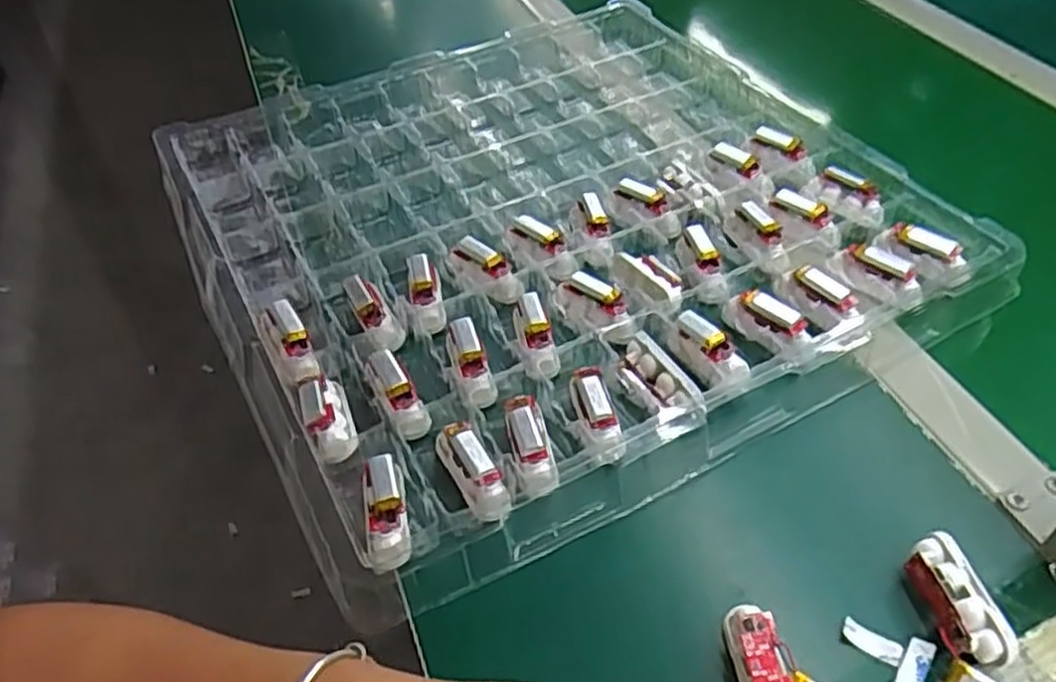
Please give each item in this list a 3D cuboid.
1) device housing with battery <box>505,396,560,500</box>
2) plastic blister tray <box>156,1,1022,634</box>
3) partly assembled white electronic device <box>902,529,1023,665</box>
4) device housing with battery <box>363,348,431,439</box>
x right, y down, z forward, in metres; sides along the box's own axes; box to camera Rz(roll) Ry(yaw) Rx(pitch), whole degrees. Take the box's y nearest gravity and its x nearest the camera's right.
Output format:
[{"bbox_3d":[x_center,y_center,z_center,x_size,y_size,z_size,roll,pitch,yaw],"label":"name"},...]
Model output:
[{"bbox_3d":[0.002,0.054,0.419,0.022,0.014,0.067,-8,46,-5],"label":"device housing with battery"},{"bbox_3d":[0.013,-0.097,0.576,0.478,0.046,0.471,-22,49,-19],"label":"plastic blister tray"},{"bbox_3d":[0.196,0.120,0.359,0.026,0.016,0.059,-9,46,-6],"label":"partly assembled white electronic device"},{"bbox_3d":[-0.075,0.031,0.448,0.020,0.022,0.053,-26,70,-24],"label":"device housing with battery"}]

